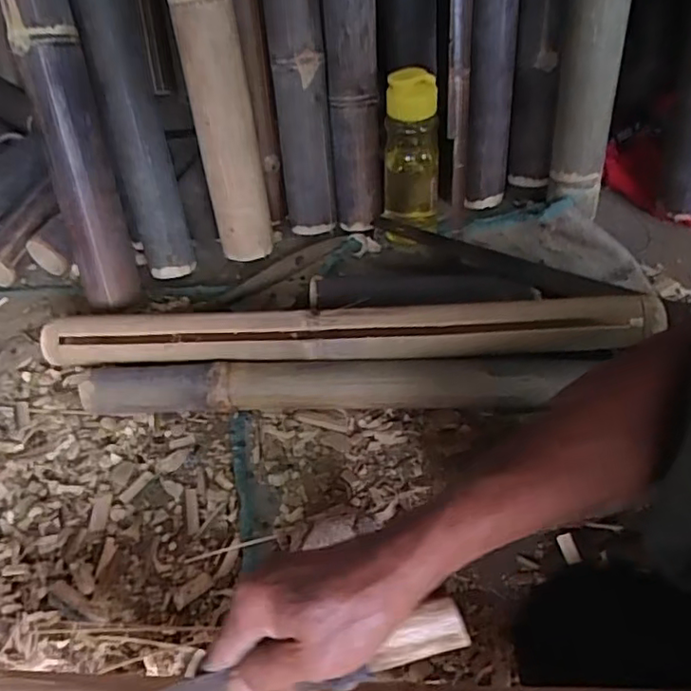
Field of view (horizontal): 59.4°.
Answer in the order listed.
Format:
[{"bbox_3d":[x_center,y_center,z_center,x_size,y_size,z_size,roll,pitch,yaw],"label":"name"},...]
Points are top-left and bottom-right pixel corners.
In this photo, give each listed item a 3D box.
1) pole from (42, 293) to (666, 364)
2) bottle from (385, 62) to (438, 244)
[{"bbox_3d":[-0.027,-0.017,0.652,0.624,0.063,0.053,0,51,3],"label":"pole"},{"bbox_3d":[0.085,-0.236,0.762,0.068,0.221,0.077,1,51,4],"label":"bottle"}]

